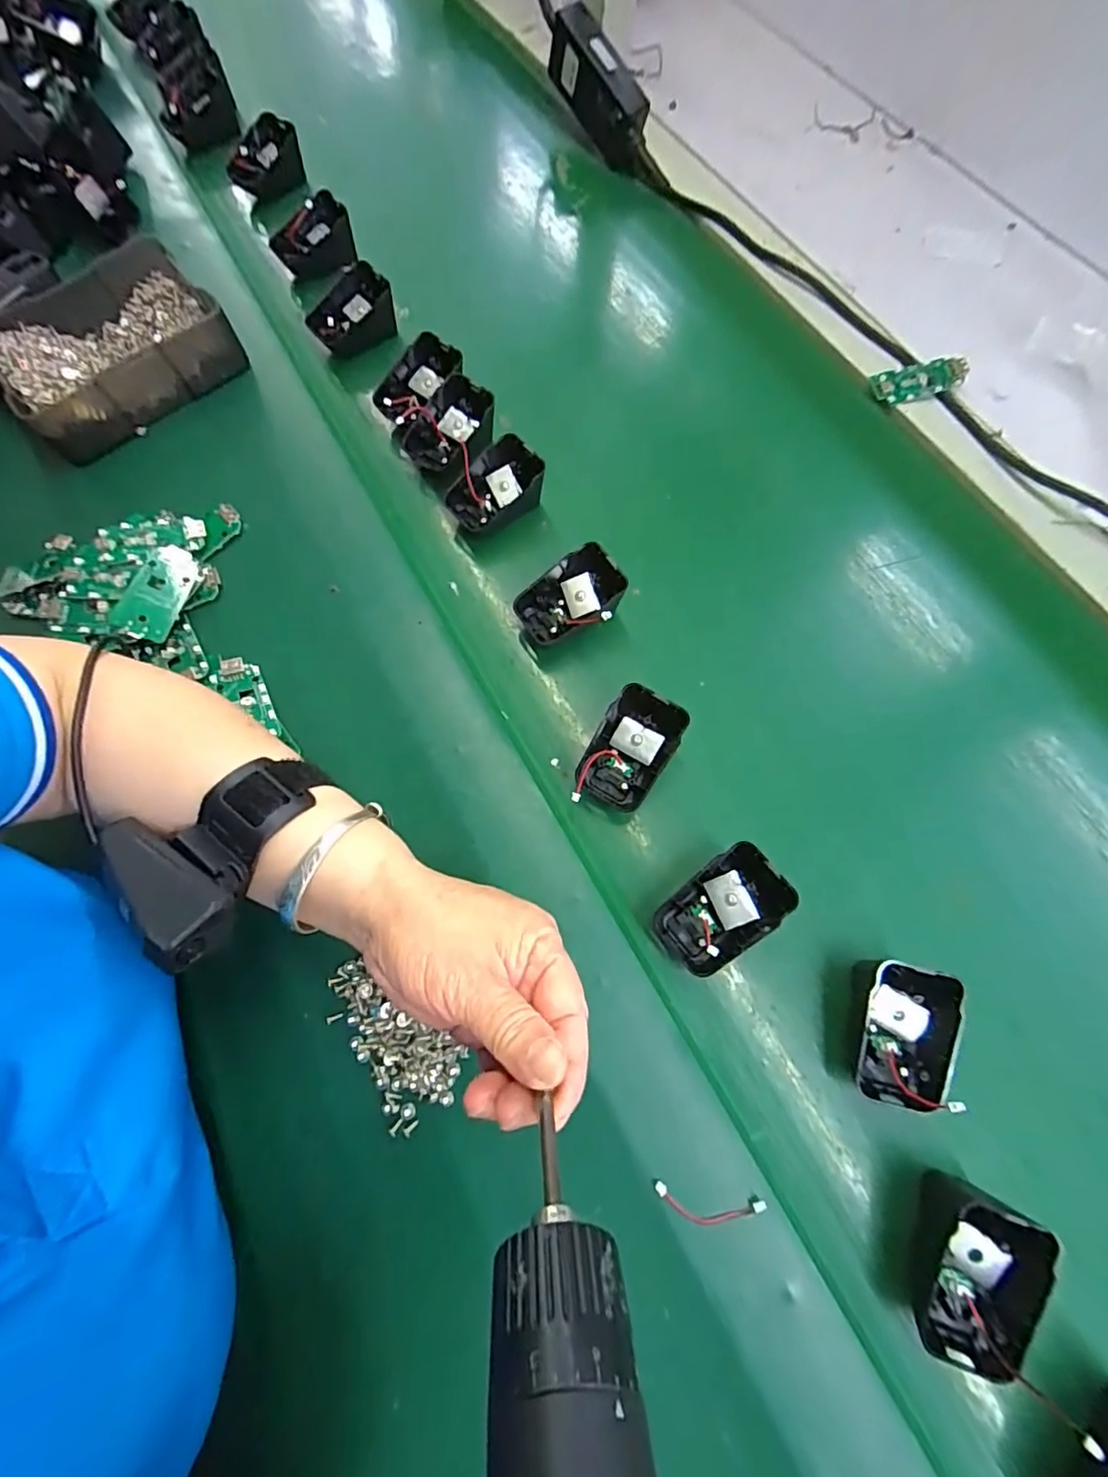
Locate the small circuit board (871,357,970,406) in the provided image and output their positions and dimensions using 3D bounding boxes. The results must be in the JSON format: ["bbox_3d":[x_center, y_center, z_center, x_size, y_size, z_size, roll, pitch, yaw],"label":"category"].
[{"bbox_3d":[0.297,-0.289,0.459,0.069,0.008,0.030,-7,70,12],"label":"small circuit board"}]

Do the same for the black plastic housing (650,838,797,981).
[{"bbox_3d":[0.093,0.093,0.308,0.069,0.028,0.043,-46,63,13],"label":"black plastic housing"}]

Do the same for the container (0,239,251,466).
[{"bbox_3d":[-0.343,-0.302,0.443,0.158,0.049,0.136,-38,74,-10],"label":"container"}]

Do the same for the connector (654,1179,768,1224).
[{"bbox_3d":[0.075,0.226,0.272,0.053,0.004,0.014,9,71,3],"label":"connector"}]

